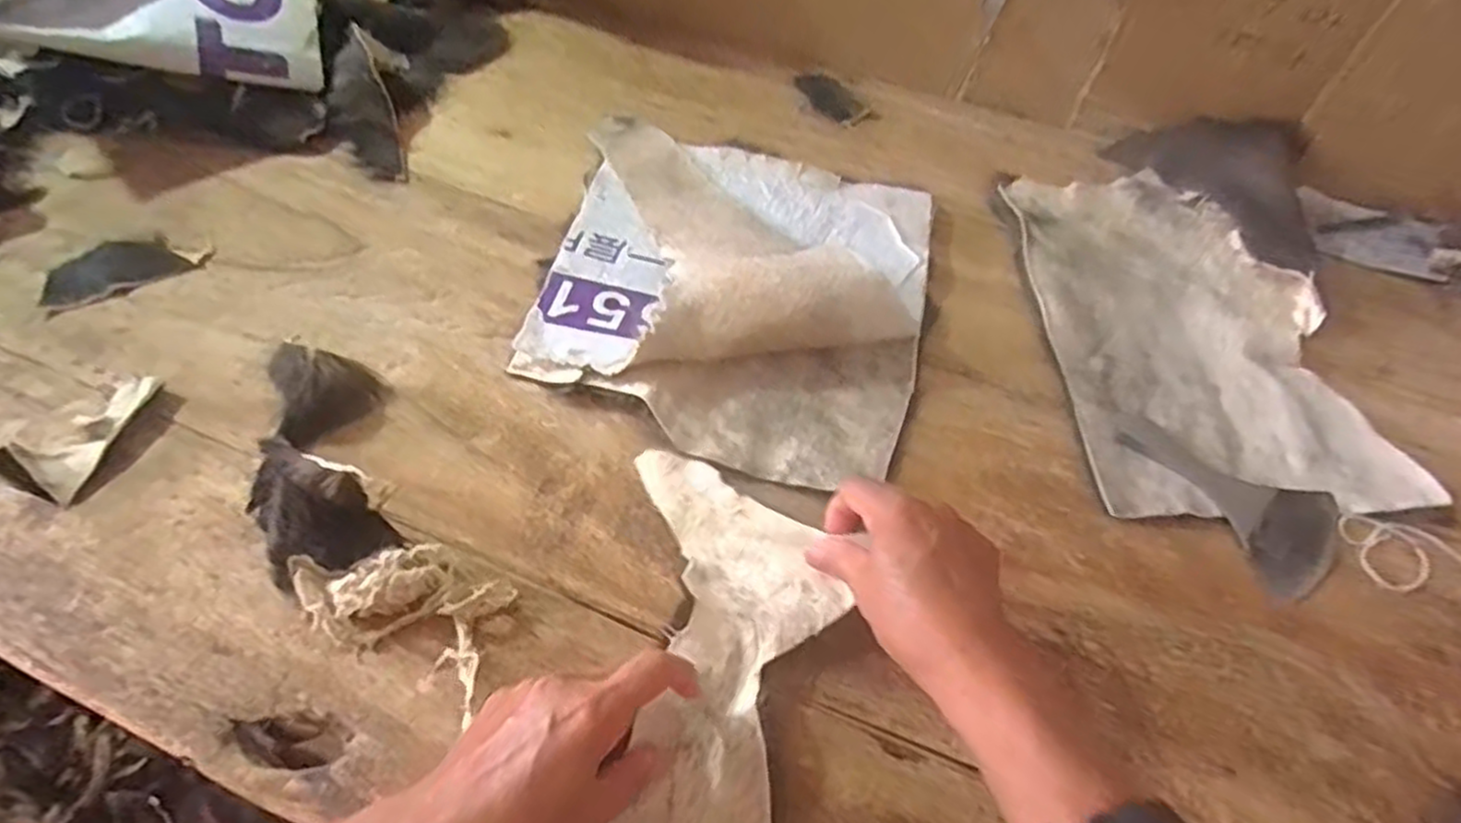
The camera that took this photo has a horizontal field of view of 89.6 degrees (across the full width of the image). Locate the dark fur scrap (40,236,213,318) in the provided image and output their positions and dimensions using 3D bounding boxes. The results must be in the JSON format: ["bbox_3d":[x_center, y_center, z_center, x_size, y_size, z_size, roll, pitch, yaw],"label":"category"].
[{"bbox_3d":[-0.451,-0.110,0.548,0.107,0.006,0.053,-28,61,-22],"label":"dark fur scrap"}]

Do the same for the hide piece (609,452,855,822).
[{"bbox_3d":[-0.007,0.138,0.377,0.112,0.028,0.252,7,57,2],"label":"hide piece"}]

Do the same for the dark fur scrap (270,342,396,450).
[{"bbox_3d":[-0.263,-0.016,0.474,0.066,0.042,0.047,-33,62,-24],"label":"dark fur scrap"}]

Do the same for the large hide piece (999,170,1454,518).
[{"bbox_3d":[0.344,-0.072,0.564,0.221,0.015,0.328,-1,54,-4],"label":"large hide piece"}]

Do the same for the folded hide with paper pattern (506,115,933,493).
[{"bbox_3d":[0.000,-0.112,0.548,0.293,0.058,0.327,11,54,5],"label":"folded hide with paper pattern"}]

